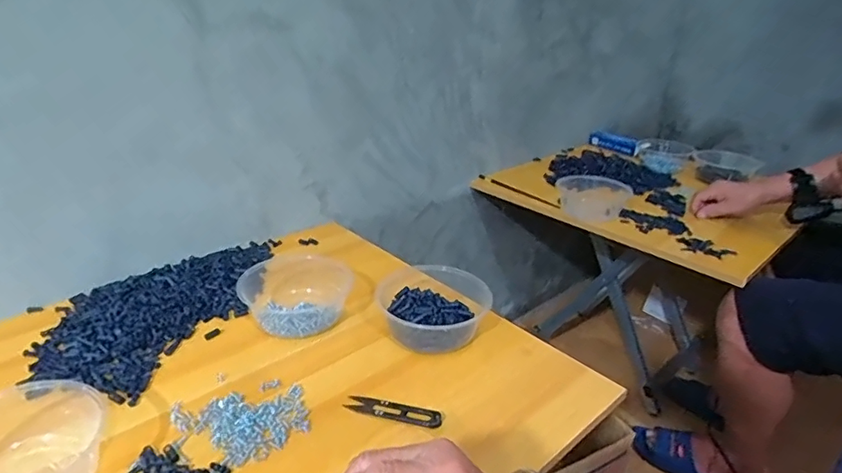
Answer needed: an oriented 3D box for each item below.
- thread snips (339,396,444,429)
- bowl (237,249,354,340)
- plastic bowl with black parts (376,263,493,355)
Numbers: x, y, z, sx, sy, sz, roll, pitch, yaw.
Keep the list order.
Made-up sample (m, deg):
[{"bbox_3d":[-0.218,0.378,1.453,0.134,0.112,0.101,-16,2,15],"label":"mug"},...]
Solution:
[{"bbox_3d":[-0.029,0.179,0.526,0.101,0.007,0.022,8,25,12],"label":"thread snips"},{"bbox_3d":[-0.166,0.071,0.695,0.139,0.066,0.162,-4,25,-12],"label":"bowl"},{"bbox_3d":[0.016,0.088,0.667,0.157,0.058,0.169,2,25,-1],"label":"plastic bowl with black parts"}]

